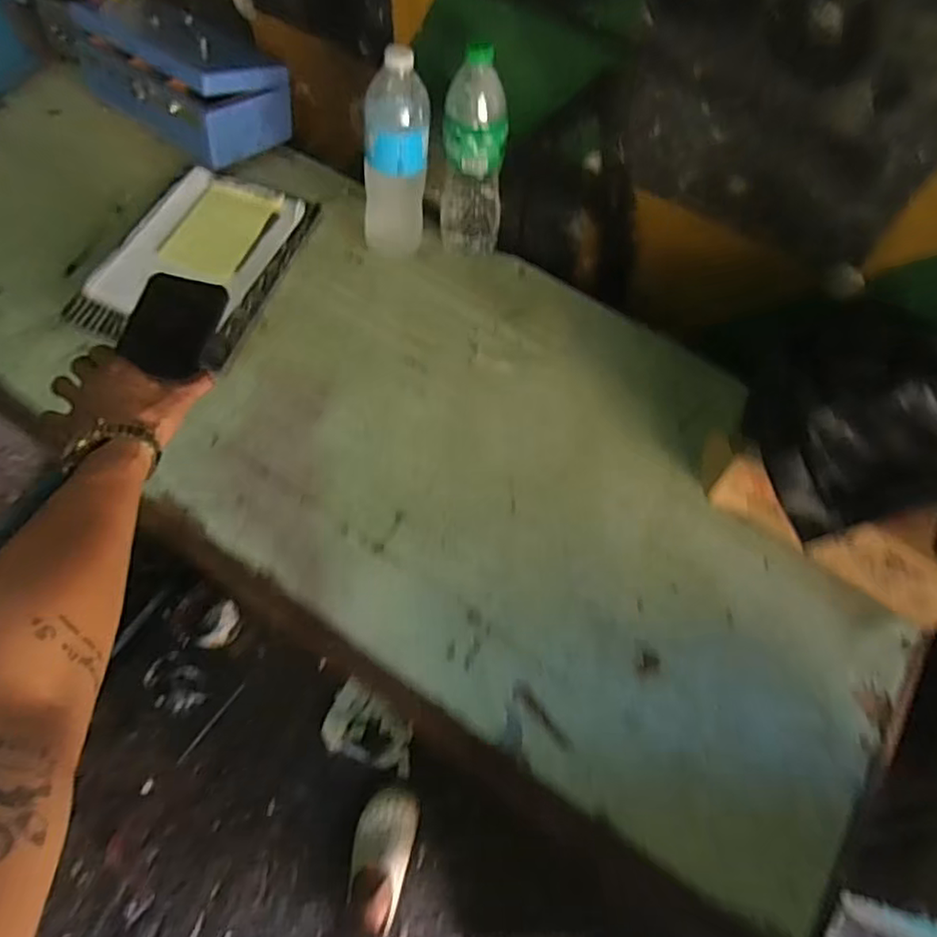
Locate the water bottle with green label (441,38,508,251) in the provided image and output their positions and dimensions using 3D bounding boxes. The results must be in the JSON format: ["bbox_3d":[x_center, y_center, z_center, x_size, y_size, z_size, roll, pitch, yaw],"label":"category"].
[{"bbox_3d":[0.007,-0.389,0.791,0.082,0.232,0.064,0,67,-3],"label":"water bottle with green label"}]

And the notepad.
[{"bbox_3d":[-0.337,-0.333,0.861,0.108,0.022,0.165,18,68,6],"label":"notepad"}]

